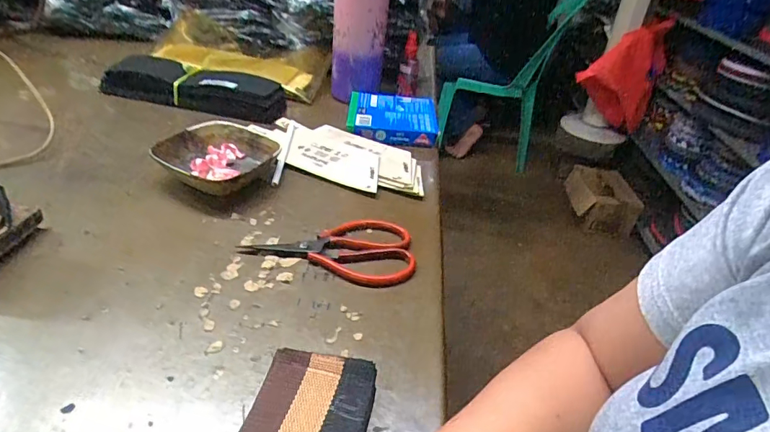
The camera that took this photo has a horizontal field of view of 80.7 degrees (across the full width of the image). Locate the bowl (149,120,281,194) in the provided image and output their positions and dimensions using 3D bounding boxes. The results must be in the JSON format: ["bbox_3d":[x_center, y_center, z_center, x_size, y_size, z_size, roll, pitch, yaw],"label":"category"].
[{"bbox_3d":[-0.204,-0.067,0.563,0.130,0.042,0.130,5,36,-4],"label":"bowl"}]

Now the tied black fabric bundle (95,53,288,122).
[{"bbox_3d":[-0.310,-0.211,0.739,0.290,0.059,0.076,8,36,0],"label":"tied black fabric bundle"}]

